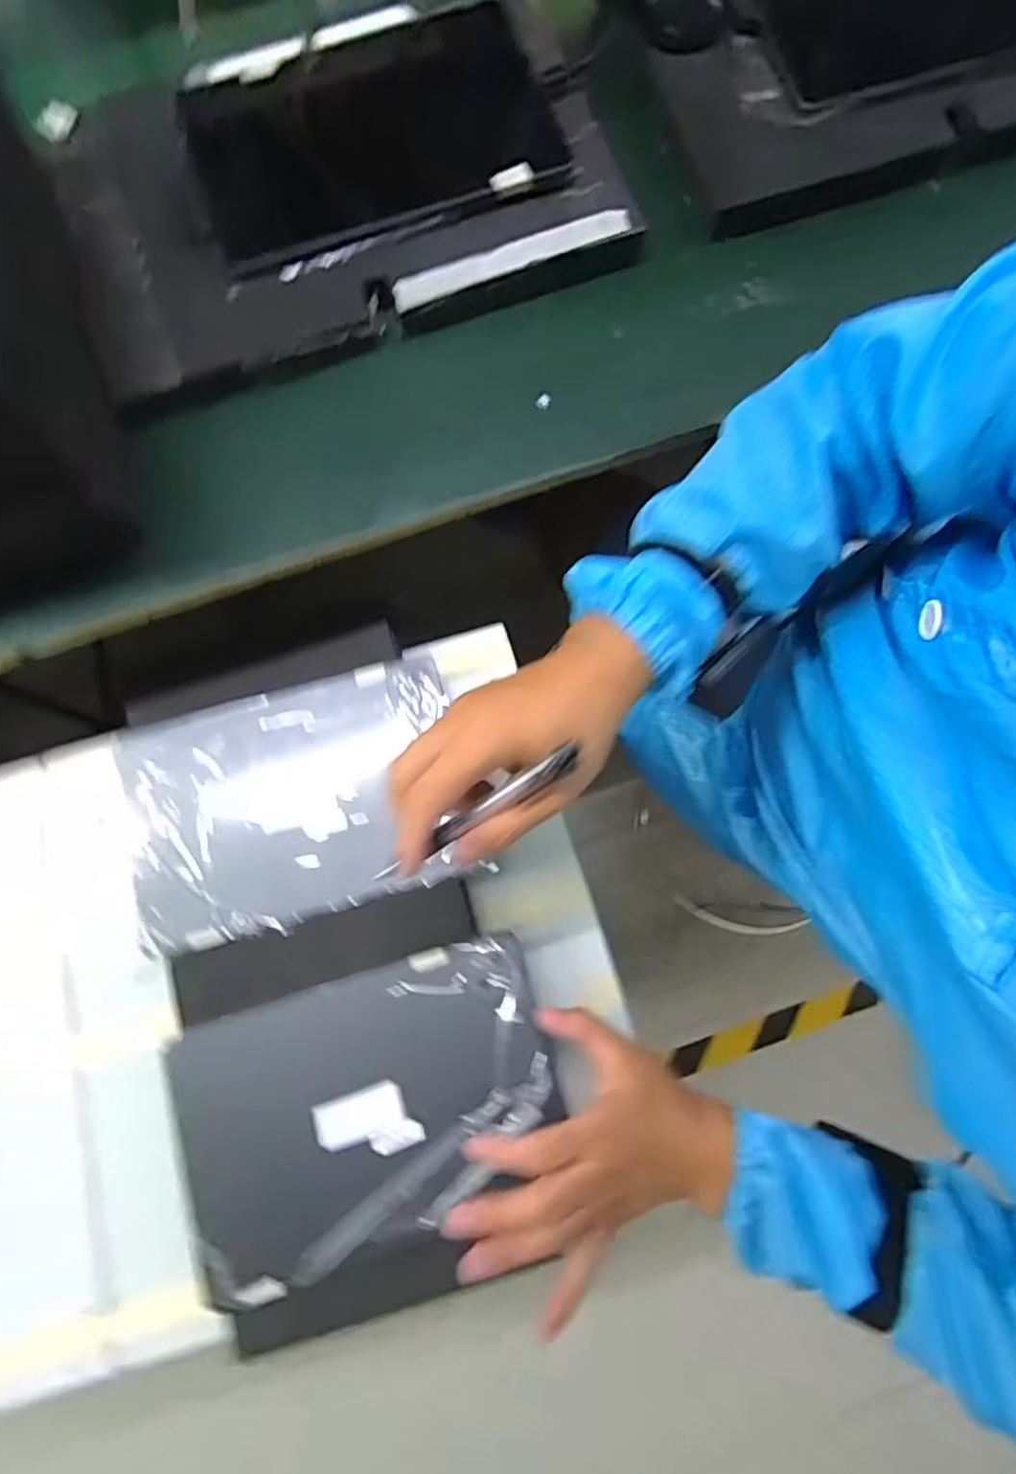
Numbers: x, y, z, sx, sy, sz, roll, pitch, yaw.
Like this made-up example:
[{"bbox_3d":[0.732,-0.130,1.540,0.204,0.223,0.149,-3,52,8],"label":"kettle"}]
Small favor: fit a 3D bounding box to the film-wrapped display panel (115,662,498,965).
[{"bbox_3d":[-0.161,0.047,0.477,0.245,0.010,0.173,-15,76,-3],"label":"film-wrapped display panel"}]

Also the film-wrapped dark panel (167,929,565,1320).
[{"bbox_3d":[-0.092,0.241,0.418,0.244,0.016,0.157,-20,77,-4],"label":"film-wrapped dark panel"}]

